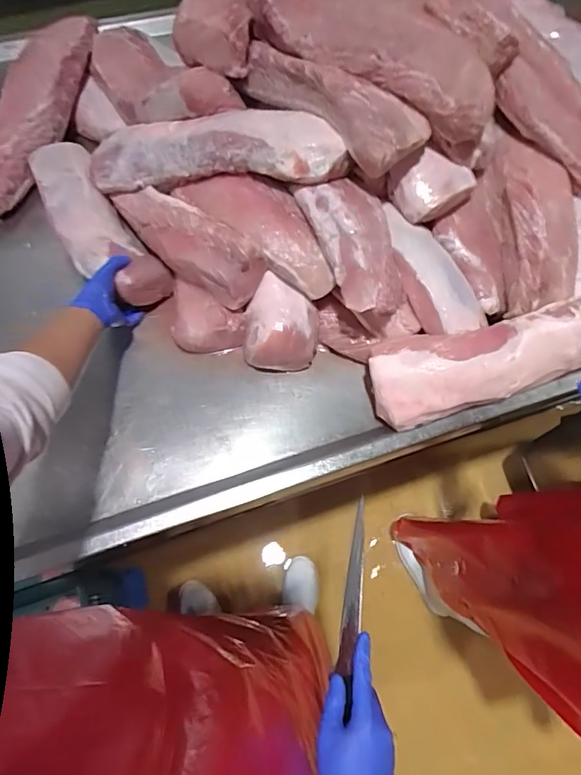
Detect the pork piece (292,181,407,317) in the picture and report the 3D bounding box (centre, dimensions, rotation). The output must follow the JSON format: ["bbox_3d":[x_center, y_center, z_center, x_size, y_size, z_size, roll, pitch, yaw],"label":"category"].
[{"bbox_3d":[0.106,-0.230,0.725,0.120,0.072,0.237,-20,71,-9],"label":"pork piece"}]

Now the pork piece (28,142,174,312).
[{"bbox_3d":[-0.370,-0.307,0.859,0.125,0.072,0.403,-34,72,-13],"label":"pork piece"}]

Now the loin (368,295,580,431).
[{"bbox_3d":[0.381,-0.062,0.752,0.518,0.079,0.127,-14,70,-7],"label":"loin"}]

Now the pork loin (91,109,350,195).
[{"bbox_3d":[-0.143,-0.417,0.818,0.488,0.072,0.140,7,68,20],"label":"pork loin"}]

